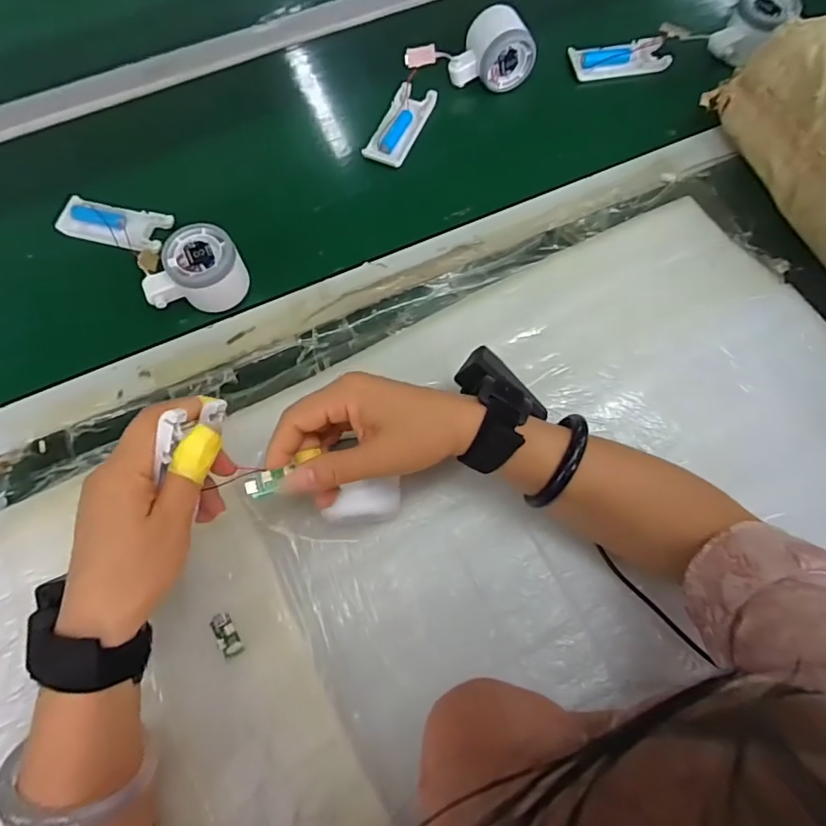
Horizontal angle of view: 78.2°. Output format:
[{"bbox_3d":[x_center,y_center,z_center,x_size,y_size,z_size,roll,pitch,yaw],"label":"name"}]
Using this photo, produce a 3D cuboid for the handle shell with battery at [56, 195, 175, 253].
[{"bbox_3d":[-0.284,-0.179,0.483,0.104,0.010,0.046,12,72,3],"label":"handle shell with battery"}]

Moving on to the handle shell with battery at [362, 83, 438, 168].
[{"bbox_3d":[-0.012,-0.296,0.521,0.041,0.012,0.100,24,73,7],"label":"handle shell with battery"}]

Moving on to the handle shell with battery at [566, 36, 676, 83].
[{"bbox_3d":[0.224,-0.384,0.551,0.104,0.021,0.042,-7,71,-3],"label":"handle shell with battery"}]

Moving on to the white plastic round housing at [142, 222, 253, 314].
[{"bbox_3d":[-0.190,-0.124,0.443,0.087,0.046,0.054,-18,72,-7],"label":"white plastic round housing"}]

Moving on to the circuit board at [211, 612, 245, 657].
[{"bbox_3d":[-0.132,0.157,0.361,0.014,0.004,0.030,-29,74,-10],"label":"circuit board"}]

